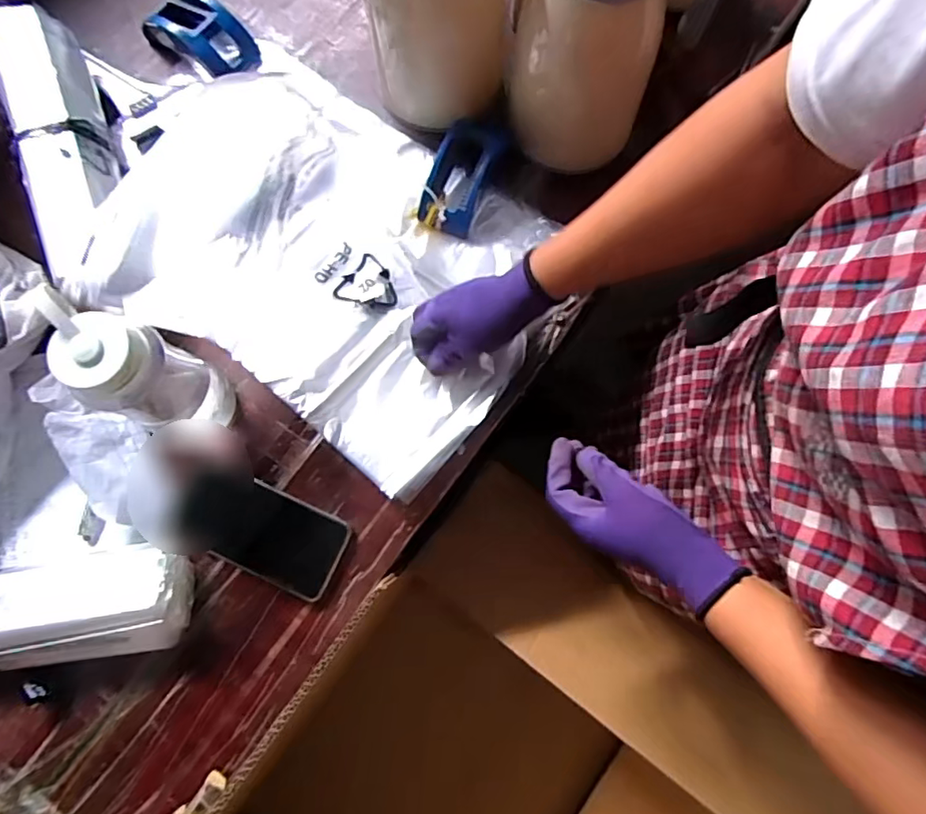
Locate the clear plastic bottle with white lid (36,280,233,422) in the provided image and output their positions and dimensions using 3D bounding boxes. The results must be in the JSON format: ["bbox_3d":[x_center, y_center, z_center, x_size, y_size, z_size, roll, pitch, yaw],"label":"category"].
[{"bbox_3d":[-0.266,-0.022,0.481,0.058,0.187,0.074,-7,75,0],"label":"clear plastic bottle with white lid"}]

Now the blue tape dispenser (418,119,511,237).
[{"bbox_3d":[0.000,-0.249,0.611,0.062,0.040,0.125,22,77,8],"label":"blue tape dispenser"}]

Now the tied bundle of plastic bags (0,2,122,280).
[{"bbox_3d":[-0.416,-0.290,0.589,0.077,0.068,0.276,-22,76,-5],"label":"tied bundle of plastic bags"}]

